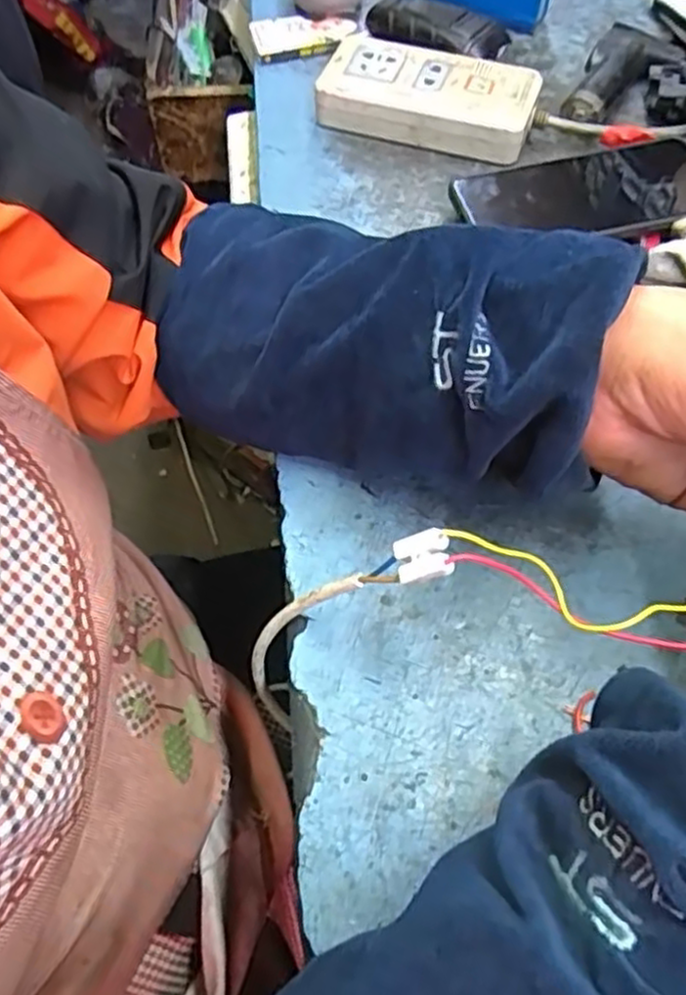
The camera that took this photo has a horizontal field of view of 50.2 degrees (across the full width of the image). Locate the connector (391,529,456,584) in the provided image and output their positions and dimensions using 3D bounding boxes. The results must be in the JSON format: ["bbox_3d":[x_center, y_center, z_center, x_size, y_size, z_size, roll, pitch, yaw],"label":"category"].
[{"bbox_3d":[0.032,0.025,0.296,0.022,0.013,0.018,-18,76,14],"label":"connector"}]

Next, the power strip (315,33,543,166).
[{"bbox_3d":[0.059,-0.281,0.517,0.146,0.036,0.063,16,61,11],"label":"power strip"}]

